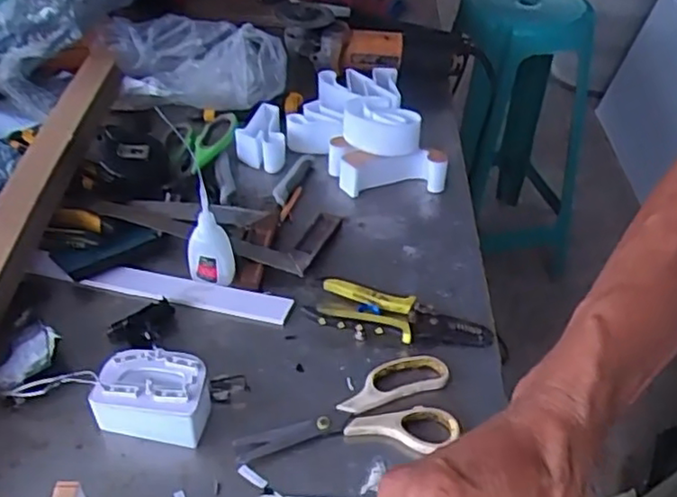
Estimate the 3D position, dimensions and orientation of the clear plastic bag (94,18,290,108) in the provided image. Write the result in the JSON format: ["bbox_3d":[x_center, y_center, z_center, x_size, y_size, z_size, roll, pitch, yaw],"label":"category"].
[{"bbox_3d":[-0.193,-0.255,0.883,0.232,0.085,0.147,-4,42,-9],"label":"clear plastic bag"}]

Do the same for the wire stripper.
[{"bbox_3d":[0.058,0.062,0.625,0.169,0.021,0.059,8,42,5],"label":"wire stripper"}]

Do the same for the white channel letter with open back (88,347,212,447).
[{"bbox_3d":[-0.148,0.118,0.531,0.087,0.051,0.053,7,42,3],"label":"white channel letter with open back"}]

